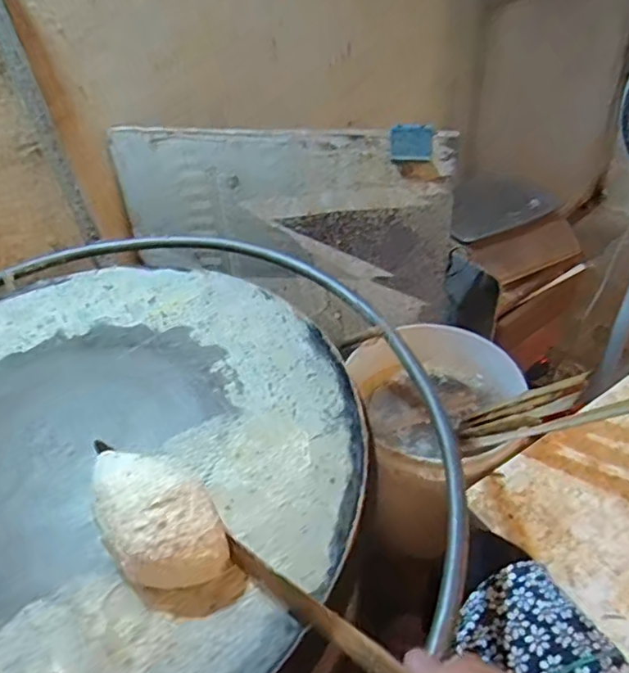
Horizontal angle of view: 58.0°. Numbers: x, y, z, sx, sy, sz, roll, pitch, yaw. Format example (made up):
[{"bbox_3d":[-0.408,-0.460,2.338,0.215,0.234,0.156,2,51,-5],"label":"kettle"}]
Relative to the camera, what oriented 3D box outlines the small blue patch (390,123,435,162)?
[{"bbox_3d":[0.158,-0.315,0.921,0.067,0.055,0.017,-1,42,6],"label":"small blue patch"}]

